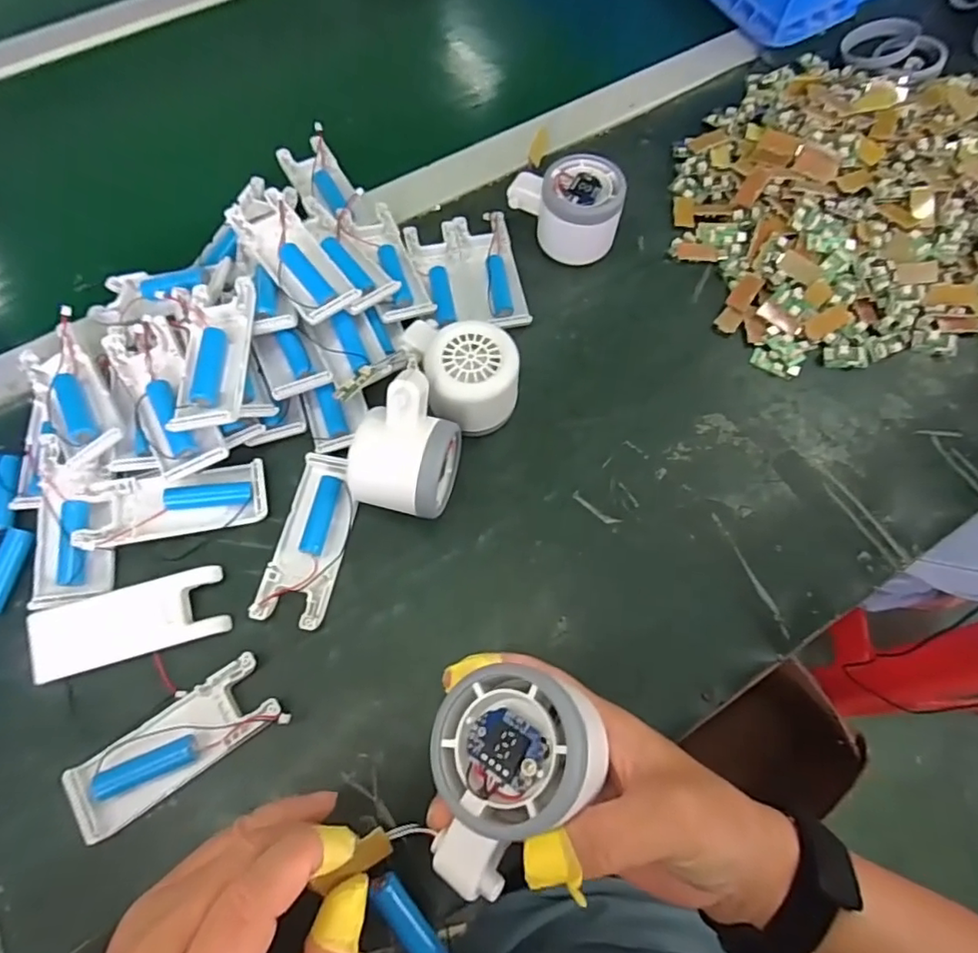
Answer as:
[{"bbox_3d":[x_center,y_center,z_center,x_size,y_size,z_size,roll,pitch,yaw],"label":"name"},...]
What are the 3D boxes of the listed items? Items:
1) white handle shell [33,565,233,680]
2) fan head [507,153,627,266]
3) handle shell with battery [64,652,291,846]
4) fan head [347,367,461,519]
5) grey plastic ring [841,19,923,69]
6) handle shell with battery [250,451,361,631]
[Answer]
[{"bbox_3d":[-0.204,0.084,0.331,0.102,0.018,0.038,-16,70,-8],"label":"white handle shell"},{"bbox_3d":[0.056,-0.200,0.434,0.082,0.051,0.058,9,68,2],"label":"fan head"},{"bbox_3d":[-0.165,0.143,0.310,0.104,0.014,0.041,-32,73,-13],"label":"handle shell with battery"},{"bbox_3d":[-0.050,-0.013,0.340,0.057,0.076,0.069,16,69,5],"label":"fan head"},{"bbox_3d":[0.359,-0.398,0.532,0.058,0.013,0.058,25,83,28],"label":"grey plastic ring"},{"bbox_3d":[-0.108,0.037,0.353,0.040,0.013,0.104,12,68,3],"label":"handle shell with battery"}]

